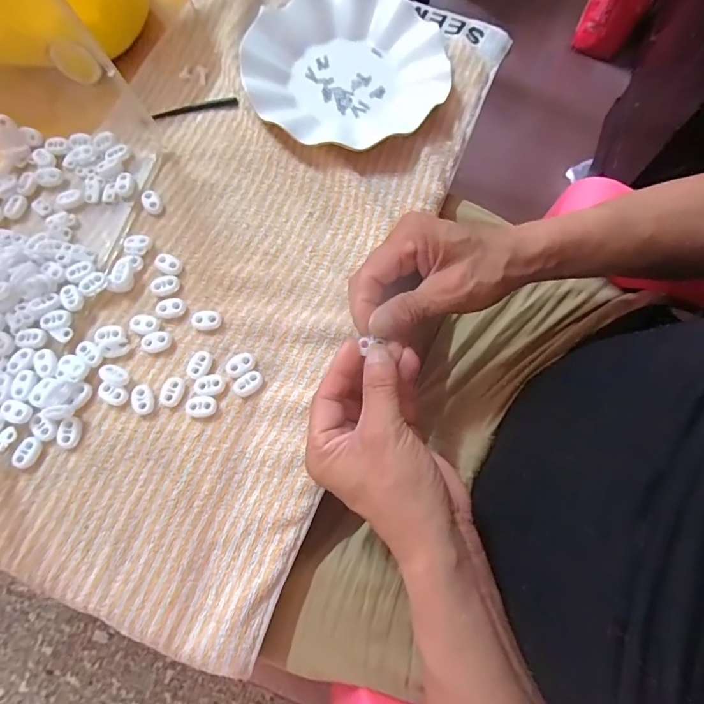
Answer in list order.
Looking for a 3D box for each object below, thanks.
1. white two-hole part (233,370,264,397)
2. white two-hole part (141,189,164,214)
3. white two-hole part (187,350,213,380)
[{"bbox_3d":[-0.077,0.024,0.331,0.022,0.007,0.015,-30,76,-10],"label":"white two-hole part"},{"bbox_3d":[-0.169,-0.127,0.374,0.015,0.005,0.021,-31,76,-10],"label":"white two-hole part"},{"bbox_3d":[-0.115,0.010,0.336,0.016,0.006,0.022,17,73,4],"label":"white two-hole part"}]

